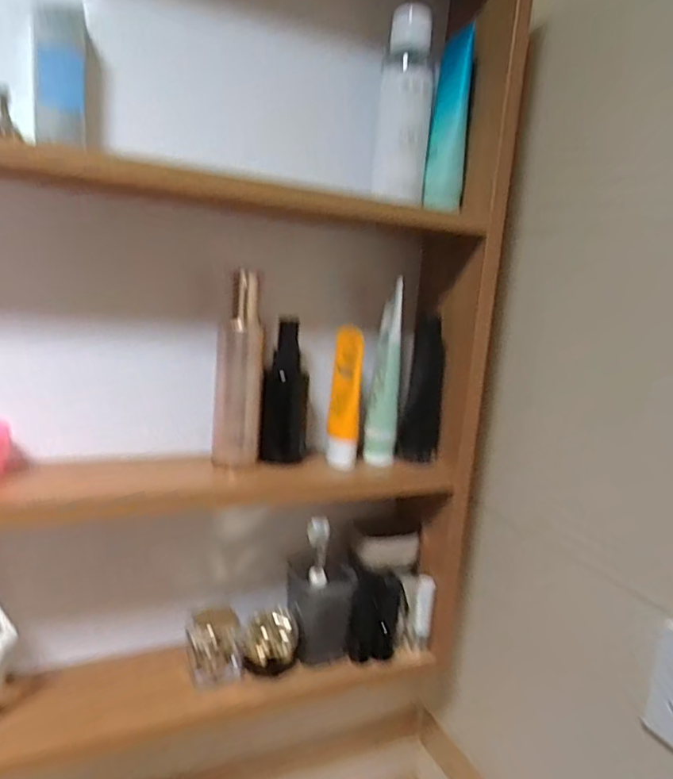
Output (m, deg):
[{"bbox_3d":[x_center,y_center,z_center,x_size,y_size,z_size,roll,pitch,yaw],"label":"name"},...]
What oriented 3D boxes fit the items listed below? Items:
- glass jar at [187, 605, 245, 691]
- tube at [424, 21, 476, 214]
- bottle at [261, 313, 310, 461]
[{"bbox_3d":[-0.114,0.240,0.547,0.050,0.061,0.050,5,10,-1],"label":"glass jar"},{"bbox_3d":[0.106,-0.246,0.536,0.034,0.151,0.032,7,10,10],"label":"tube"},{"bbox_3d":[-0.045,0.002,0.533,0.034,0.128,0.031,7,10,10],"label":"bottle"}]

